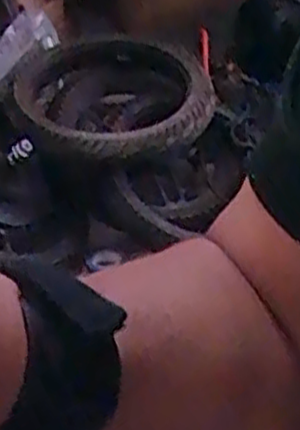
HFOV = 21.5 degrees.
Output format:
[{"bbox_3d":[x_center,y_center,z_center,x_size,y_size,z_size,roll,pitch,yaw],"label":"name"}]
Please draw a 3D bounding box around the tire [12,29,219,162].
[{"bbox_3d":[-0.063,-0.230,1.456,0.356,0.095,0.417,-6,32,-4],"label":"tire"}]

